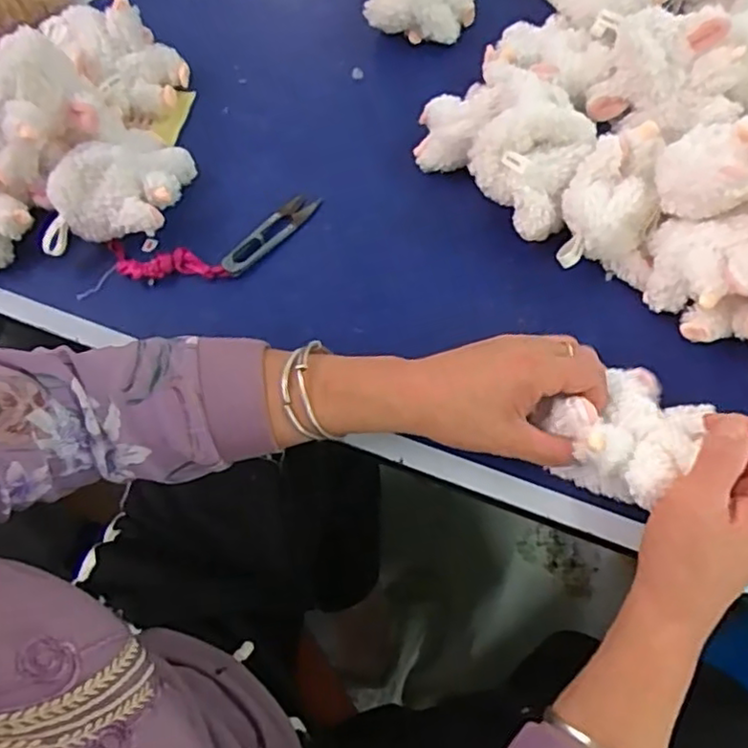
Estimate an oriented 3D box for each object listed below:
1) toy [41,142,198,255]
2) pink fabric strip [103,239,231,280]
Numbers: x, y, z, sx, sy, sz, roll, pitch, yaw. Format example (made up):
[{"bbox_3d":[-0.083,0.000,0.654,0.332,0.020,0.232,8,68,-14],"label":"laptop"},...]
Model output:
[{"bbox_3d":[-0.201,-0.138,0.515,0.135,0.053,0.074,-30,67,-11],"label":"toy"},{"bbox_3d":[-0.169,-0.089,0.524,0.098,0.018,0.031,6,65,6],"label":"pink fabric strip"}]

